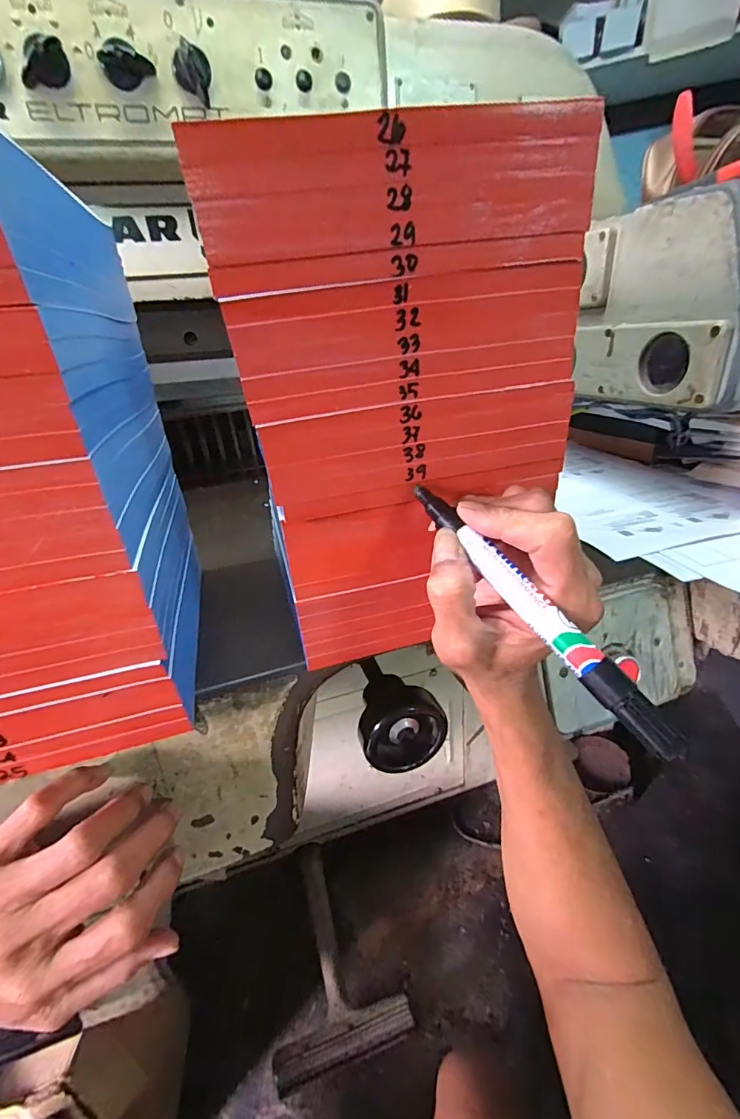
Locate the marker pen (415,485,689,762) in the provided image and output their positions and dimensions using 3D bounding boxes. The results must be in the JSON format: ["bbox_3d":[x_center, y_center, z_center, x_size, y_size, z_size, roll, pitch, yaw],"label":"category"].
[{"bbox_3d":[0.073,0.019,0.208,0.011,0.011,0.156,-24,63,-33],"label":"marker pen"}]

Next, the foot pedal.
[{"bbox_3d":[-0.084,0.678,0.801,0.220,0.051,0.322,-13,28,-15],"label":"foot pedal"}]

